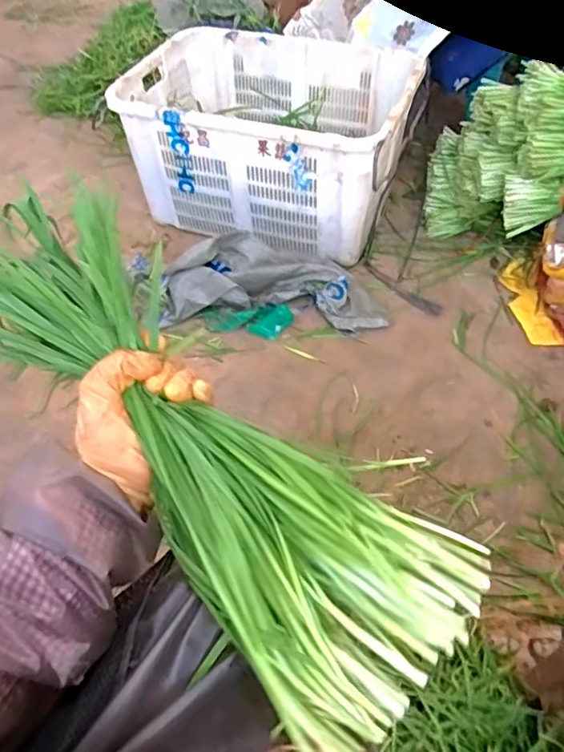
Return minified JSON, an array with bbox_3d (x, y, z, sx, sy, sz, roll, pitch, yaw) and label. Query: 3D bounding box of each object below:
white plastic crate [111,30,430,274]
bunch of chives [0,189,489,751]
[{"bbox_3d":[-0.013,-0.617,1.487,0.661,0.335,0.502,16,53,15],"label":"white plastic crate"},{"bbox_3d":[-0.070,0.035,0.395,0.449,0.083,0.168,42,64,13],"label":"bunch of chives"}]

